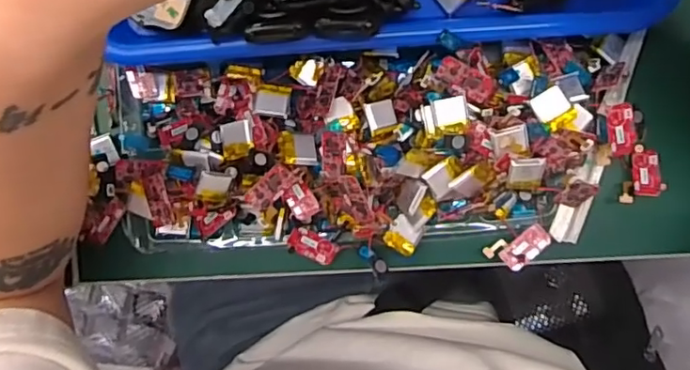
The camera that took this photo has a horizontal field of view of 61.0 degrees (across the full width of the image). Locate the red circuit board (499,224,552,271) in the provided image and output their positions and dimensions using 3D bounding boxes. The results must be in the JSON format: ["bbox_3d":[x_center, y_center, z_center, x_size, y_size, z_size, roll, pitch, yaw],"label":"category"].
[{"bbox_3d":[0.105,0.036,0.338,0.030,0.005,0.014,-43,90,0],"label":"red circuit board"}]

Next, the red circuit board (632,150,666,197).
[{"bbox_3d":[0.178,-0.007,0.345,0.016,0.004,0.030,-3,62,24],"label":"red circuit board"}]

